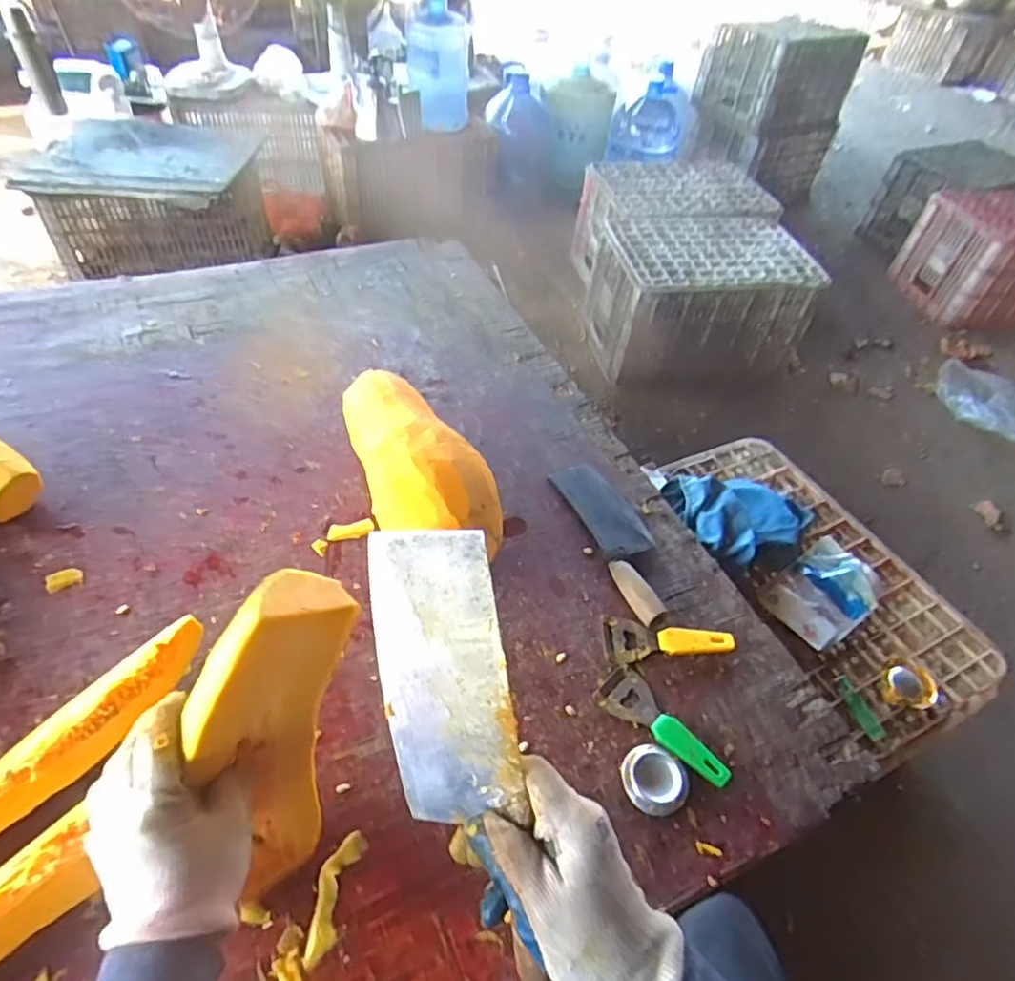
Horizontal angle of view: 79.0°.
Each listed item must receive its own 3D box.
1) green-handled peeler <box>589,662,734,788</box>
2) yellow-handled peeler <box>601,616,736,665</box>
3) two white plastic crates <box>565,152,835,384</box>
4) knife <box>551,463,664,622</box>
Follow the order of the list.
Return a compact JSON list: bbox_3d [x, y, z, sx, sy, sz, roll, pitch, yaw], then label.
[{"bbox_3d":[0.166,0.237,0.638,0.146,0.014,0.054,34,55,20],"label":"green-handled peeler"},{"bbox_3d":[0.181,0.165,0.699,0.142,0.016,0.055,0,51,-6],"label":"yellow-handled peeler"},{"bbox_3d":[0.421,-0.522,1.471,0.429,0.295,0.477,0,49,-8],"label":"two white plastic crates"},{"bbox_3d":[0.143,0.050,0.779,0.078,0.029,0.248,-15,54,-18],"label":"knife"}]

